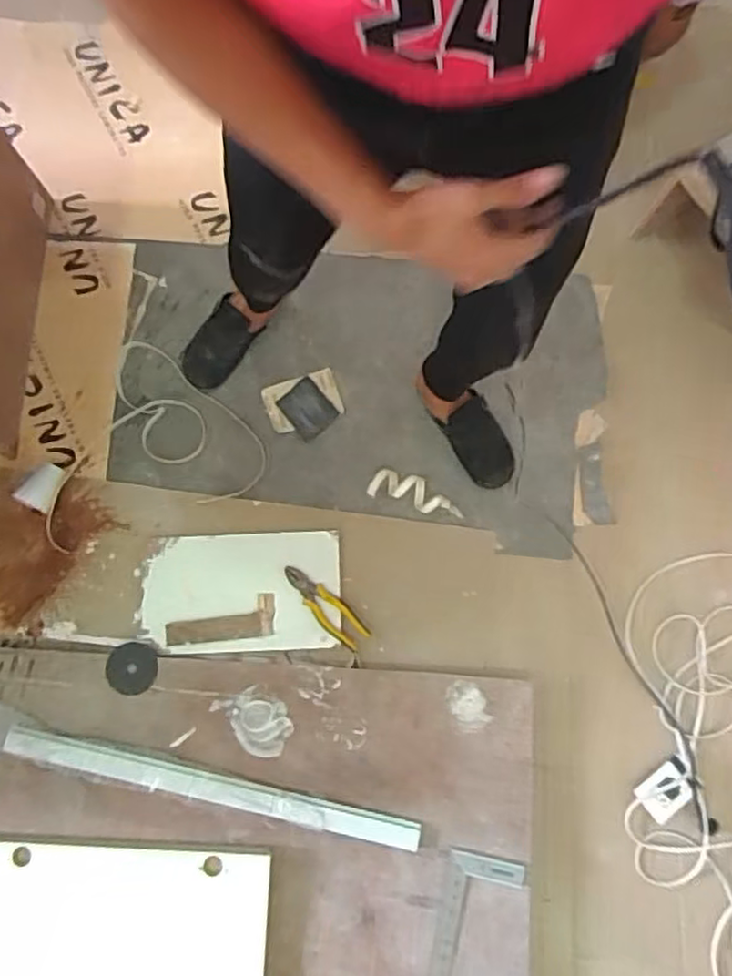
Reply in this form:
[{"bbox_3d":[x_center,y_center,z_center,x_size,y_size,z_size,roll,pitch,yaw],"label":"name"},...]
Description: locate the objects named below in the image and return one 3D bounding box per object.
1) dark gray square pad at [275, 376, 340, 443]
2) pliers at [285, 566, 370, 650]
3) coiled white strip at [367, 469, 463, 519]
[{"bbox_3d":[-0.128,-0.169,1.406,0.096,0.004,0.121,-37,80,-9],"label":"dark gray square pad"},{"bbox_3d":[-0.084,0.234,1.316,0.059,0.009,0.204,-43,81,-10],"label":"pliers"},{"bbox_3d":[0.106,0.009,1.372,0.197,0.010,0.068,16,77,3],"label":"coiled white strip"}]

